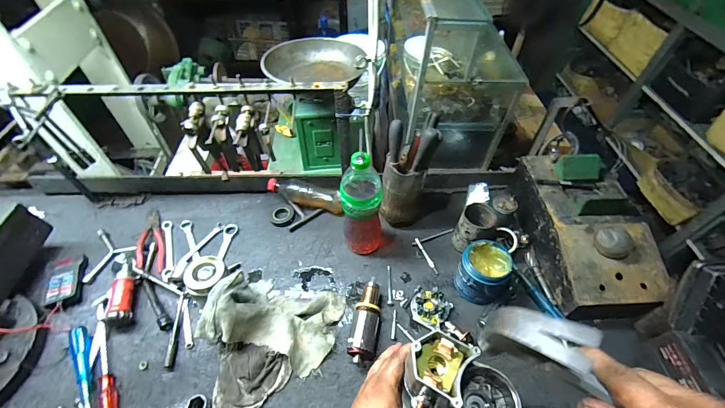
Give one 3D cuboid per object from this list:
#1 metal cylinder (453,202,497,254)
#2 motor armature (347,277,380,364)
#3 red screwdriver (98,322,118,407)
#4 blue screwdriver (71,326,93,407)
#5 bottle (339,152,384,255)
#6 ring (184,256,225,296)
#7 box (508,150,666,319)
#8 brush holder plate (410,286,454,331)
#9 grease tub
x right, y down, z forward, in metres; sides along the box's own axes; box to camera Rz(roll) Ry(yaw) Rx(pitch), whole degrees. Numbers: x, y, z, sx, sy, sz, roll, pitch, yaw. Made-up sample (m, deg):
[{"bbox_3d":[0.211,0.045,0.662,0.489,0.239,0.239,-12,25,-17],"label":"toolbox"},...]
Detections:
[{"bbox_3d":[0.240,0.055,0.724,0.070,0.099,0.081,33,57,23],"label":"metal cylinder"},{"bbox_3d":[0.006,0.217,0.632,0.050,0.039,0.154,6,51,4],"label":"motor armature"},{"bbox_3d":[-0.451,0.301,0.587,0.022,0.021,0.191,-21,55,-18],"label":"red screwdriver"},{"bbox_3d":[-0.479,0.299,0.574,0.020,0.024,0.188,-25,56,-20],"label":"blue screwdriver"},{"bbox_3d":[0.000,0.010,0.655,0.079,0.277,0.063,0,51,-1],"label":"bottle"},{"bbox_3d":[-0.286,0.130,0.604,0.071,0.031,0.072,9,51,6],"label":"ring"},{"bbox_3d":[0.463,0.043,0.698,0.182,0.133,0.341,-2,51,-3],"label":"box"},{"bbox_3d":[0.133,0.201,0.651,0.071,0.035,0.065,1,51,-1],"label":"brush holder plate"},{"bbox_3d":[0.240,0.136,0.656,0.095,0.087,0.097,1,51,-1],"label":"grease tub"}]

